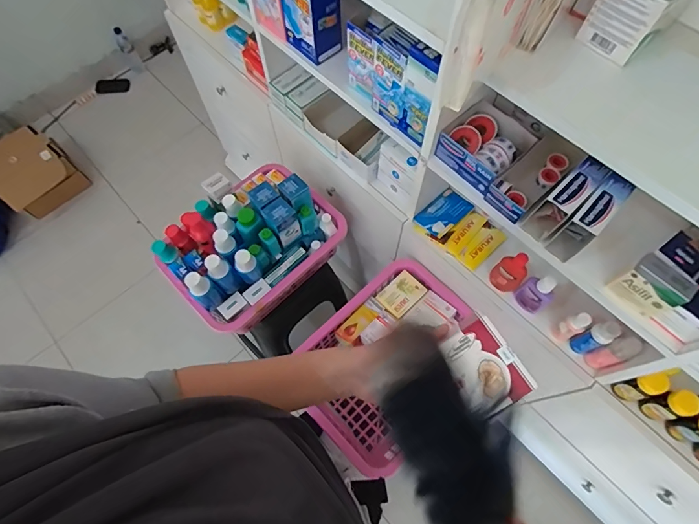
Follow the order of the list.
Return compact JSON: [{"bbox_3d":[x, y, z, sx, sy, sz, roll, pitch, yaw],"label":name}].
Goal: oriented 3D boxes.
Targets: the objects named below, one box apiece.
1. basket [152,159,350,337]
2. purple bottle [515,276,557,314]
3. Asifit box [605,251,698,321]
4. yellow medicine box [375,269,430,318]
[{"bbox_3d":[-0.241,-0.049,1.001,0.394,0.218,0.295,-42,72,-17],"label":"basket"},{"bbox_3d":[0.358,0.058,0.773,0.035,0.104,0.058,-36,70,-15],"label":"purple bottle"},{"bbox_3d":[0.418,0.035,0.568,0.034,0.083,0.070,-41,72,-16],"label":"Asifit box"},{"bbox_3d":[0.124,0.076,0.963,0.100,0.028,0.074,-40,71,-16],"label":"yellow medicine box"}]

